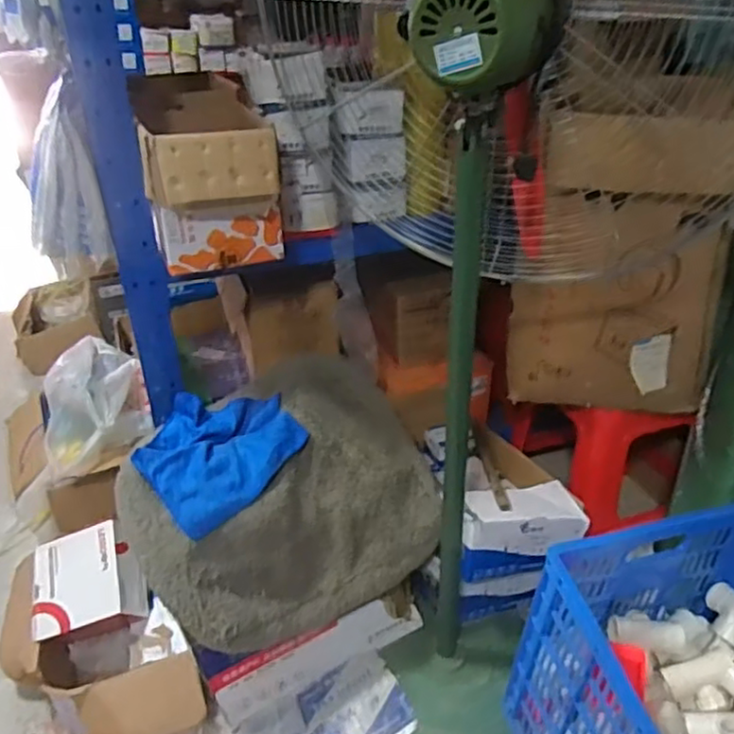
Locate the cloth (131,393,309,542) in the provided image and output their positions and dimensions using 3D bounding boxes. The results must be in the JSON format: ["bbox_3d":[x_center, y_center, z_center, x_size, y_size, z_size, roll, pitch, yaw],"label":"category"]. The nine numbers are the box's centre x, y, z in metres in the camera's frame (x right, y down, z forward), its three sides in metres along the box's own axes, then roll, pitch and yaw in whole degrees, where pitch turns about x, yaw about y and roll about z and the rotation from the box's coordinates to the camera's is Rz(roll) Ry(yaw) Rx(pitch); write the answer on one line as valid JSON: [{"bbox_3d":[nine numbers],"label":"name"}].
[{"bbox_3d":[-0.272,0.148,1.240,0.280,0.061,0.244,-32,56,-32],"label":"cloth"}]

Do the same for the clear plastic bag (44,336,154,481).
[{"bbox_3d":[-0.627,0.063,1.551,0.204,0.190,0.314,-9,31,-13],"label":"clear plastic bag"}]

